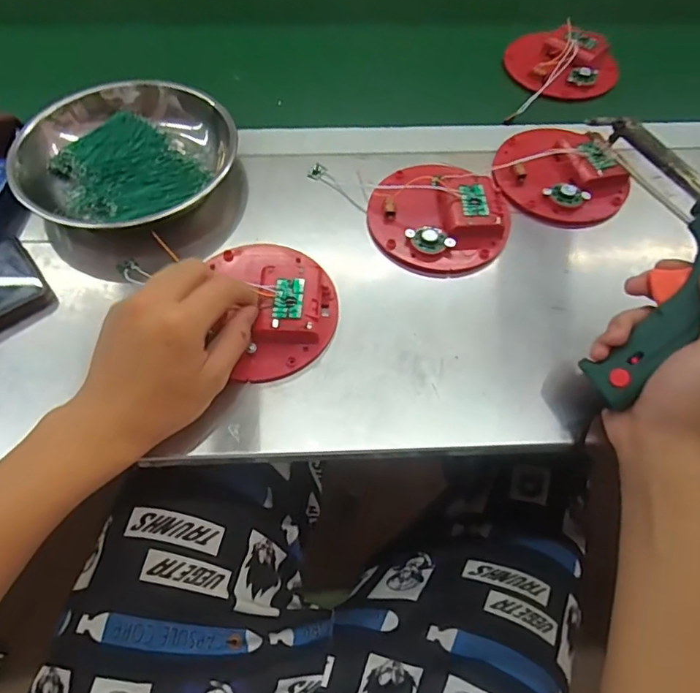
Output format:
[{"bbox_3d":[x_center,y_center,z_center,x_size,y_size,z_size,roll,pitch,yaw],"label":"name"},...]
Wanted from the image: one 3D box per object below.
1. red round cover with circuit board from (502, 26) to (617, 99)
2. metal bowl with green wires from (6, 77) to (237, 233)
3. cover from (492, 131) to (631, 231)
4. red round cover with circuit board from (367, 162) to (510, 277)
[{"bbox_3d":[0.239,-0.319,0.593,0.113,0.029,0.110,0,57,0],"label":"red round cover with circuit board"},{"bbox_3d":[-0.200,-0.168,0.470,0.171,0.058,0.172,0,57,0],"label":"metal bowl with green wires"},{"bbox_3d":[0.189,-0.161,0.487,0.110,0.027,0.117,0,57,0],"label":"cover"},{"bbox_3d":[0.076,-0.120,0.464,0.116,0.027,0.124,0,57,0],"label":"red round cover with circuit board"}]

